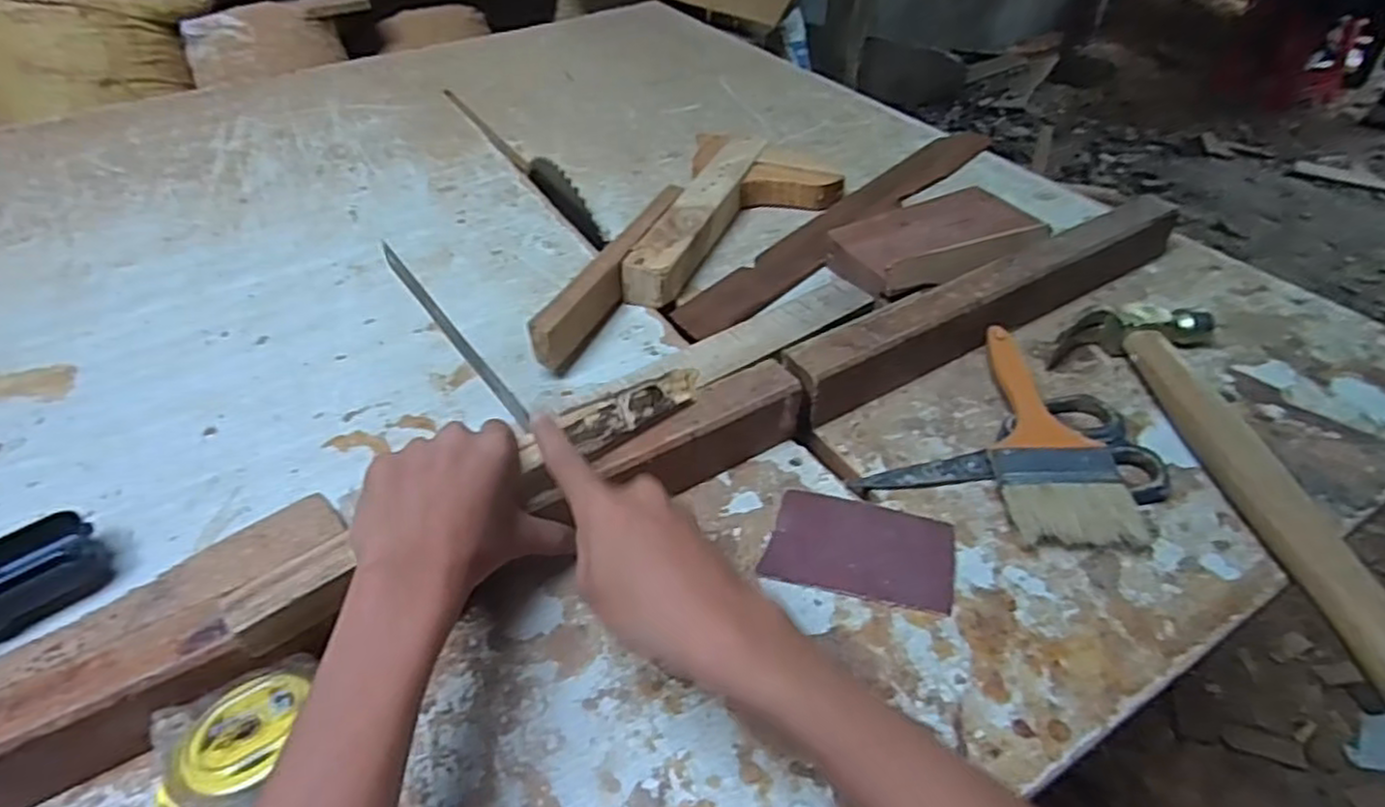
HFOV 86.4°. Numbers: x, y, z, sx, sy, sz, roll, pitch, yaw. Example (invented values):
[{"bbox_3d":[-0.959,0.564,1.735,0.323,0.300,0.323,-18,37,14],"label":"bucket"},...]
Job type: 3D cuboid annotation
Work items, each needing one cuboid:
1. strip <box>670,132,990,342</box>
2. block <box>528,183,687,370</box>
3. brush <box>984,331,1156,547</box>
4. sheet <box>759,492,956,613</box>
[{"bbox_3d":[0.153,-0.180,0.700,0.059,0.014,0.455,31,51,31],"label":"strip"},{"bbox_3d":[-0.062,-0.111,0.613,0.020,0.052,0.246,14,45,17],"label":"block"},{"bbox_3d":[0.218,0.016,0.475,0.067,0.028,0.180,-1,42,1],"label":"brush"},{"bbox_3d":[0.098,0.082,0.428,0.103,0.009,0.064,10,43,13],"label":"sheet"}]

